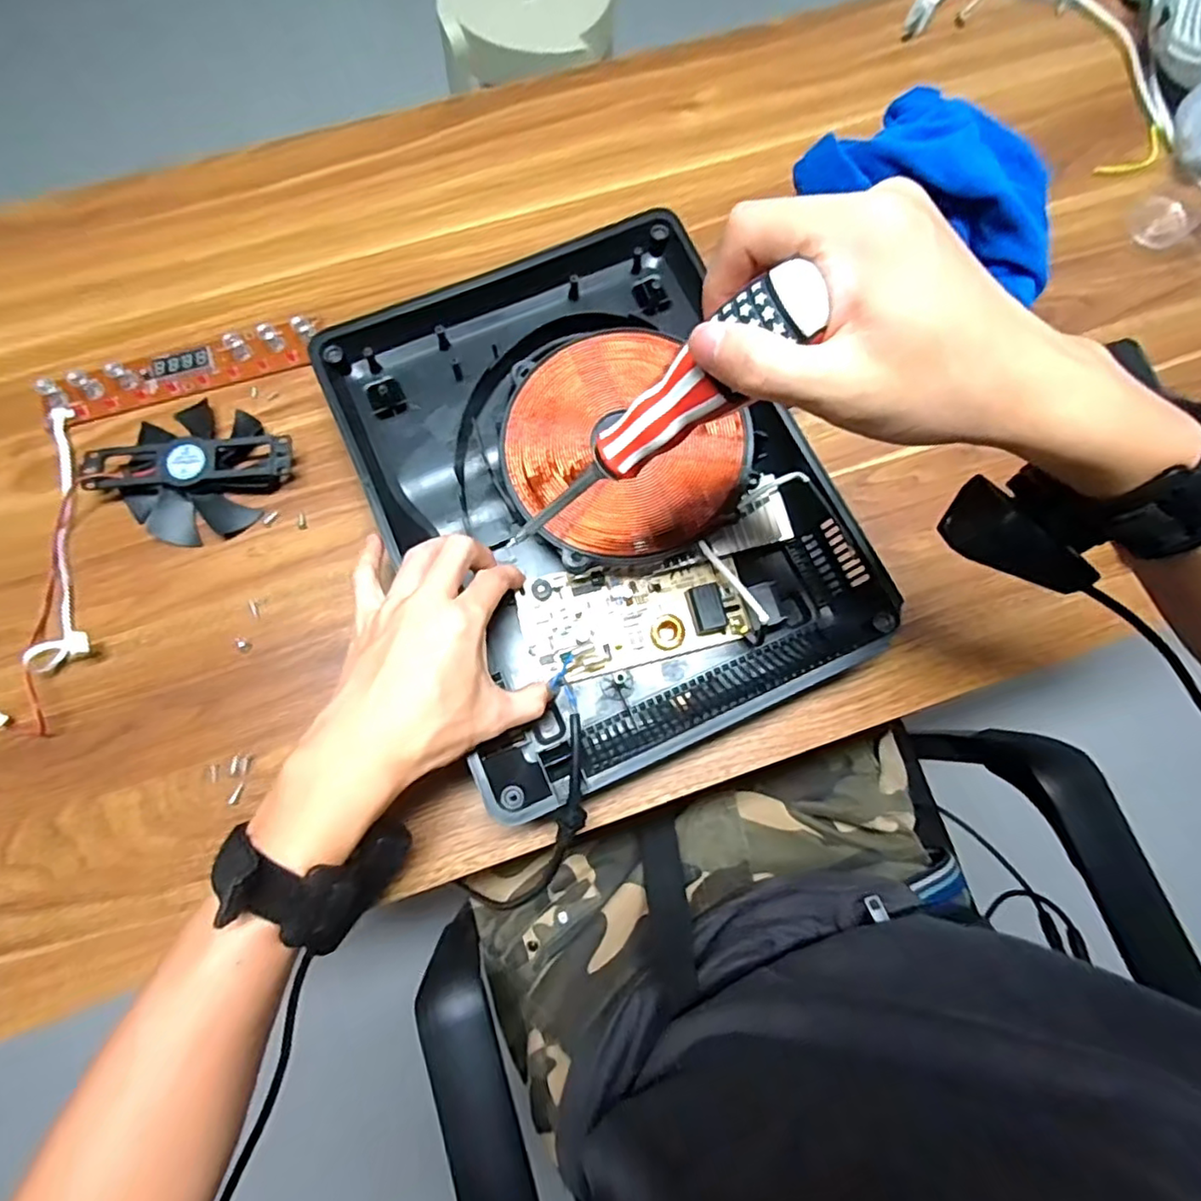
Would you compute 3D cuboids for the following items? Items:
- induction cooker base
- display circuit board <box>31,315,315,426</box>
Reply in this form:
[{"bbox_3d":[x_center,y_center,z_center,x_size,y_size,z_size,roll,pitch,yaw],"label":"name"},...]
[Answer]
[{"bbox_3d":[-0.006,-0.078,0.417,0.268,0.058,0.358,-24,78,-7],"label":"induction cooker base"},{"bbox_3d":[-0.306,-0.169,0.462,0.190,0.018,0.035,-19,77,-6],"label":"display circuit board"}]

